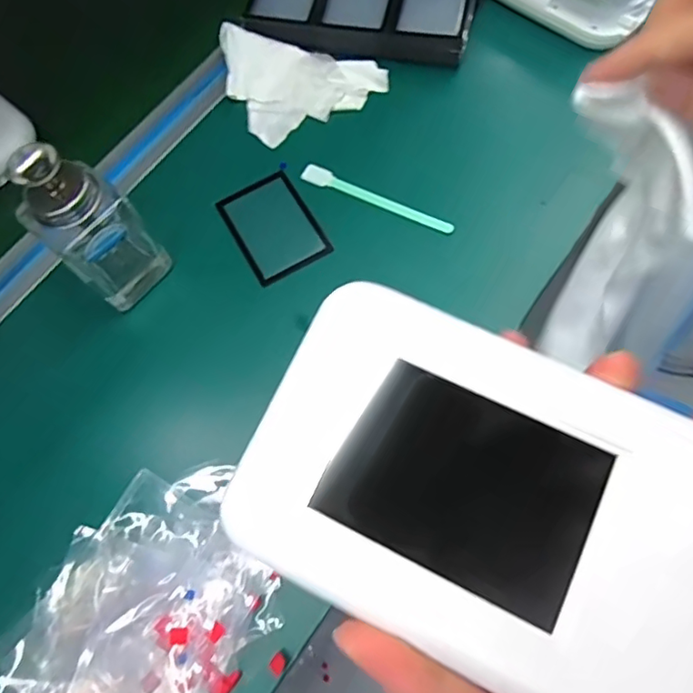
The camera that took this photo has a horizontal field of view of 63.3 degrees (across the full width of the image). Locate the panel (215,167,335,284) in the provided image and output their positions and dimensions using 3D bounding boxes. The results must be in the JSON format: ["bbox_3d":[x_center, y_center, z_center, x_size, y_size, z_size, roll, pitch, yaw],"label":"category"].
[{"bbox_3d":[-0.054,-0.088,0.415,0.058,0.010,0.082,-28,71,-9],"label":"panel"}]

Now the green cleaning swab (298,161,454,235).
[{"bbox_3d":[0.021,-0.107,0.413,0.120,0.007,0.014,27,72,12],"label":"green cleaning swab"}]

